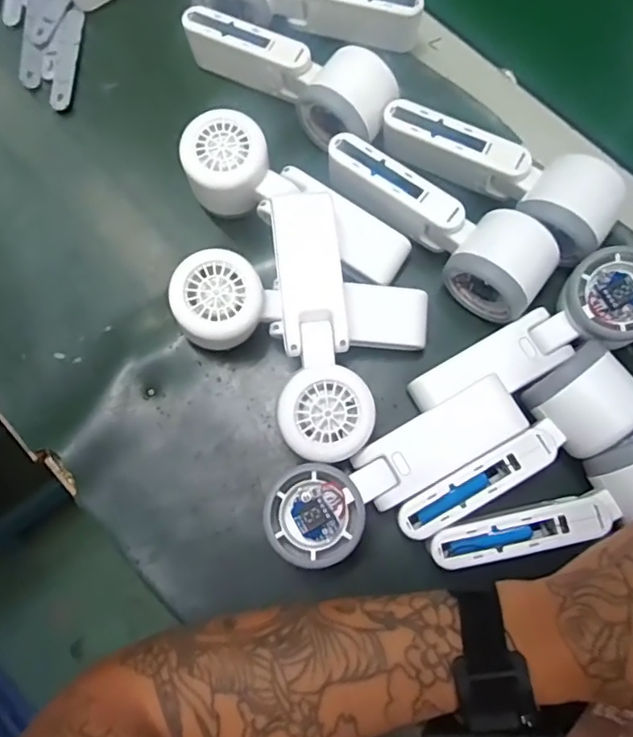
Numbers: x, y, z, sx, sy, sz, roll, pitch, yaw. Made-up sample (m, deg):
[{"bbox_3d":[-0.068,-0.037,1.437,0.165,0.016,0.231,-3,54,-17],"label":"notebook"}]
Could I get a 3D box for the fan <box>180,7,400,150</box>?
[{"bbox_3d":[-0.017,-0.218,0.428,0.164,0.054,0.059,40,80,10],"label":"fan"}]

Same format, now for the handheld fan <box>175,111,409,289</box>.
[{"bbox_3d":[-0.018,-0.107,0.405,0.166,0.056,0.067,34,79,9],"label":"handheld fan"}]

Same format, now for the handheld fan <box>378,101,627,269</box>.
[{"bbox_3d":[0.120,-0.132,0.392,0.165,0.048,0.055,33,79,9],"label":"handheld fan"}]

